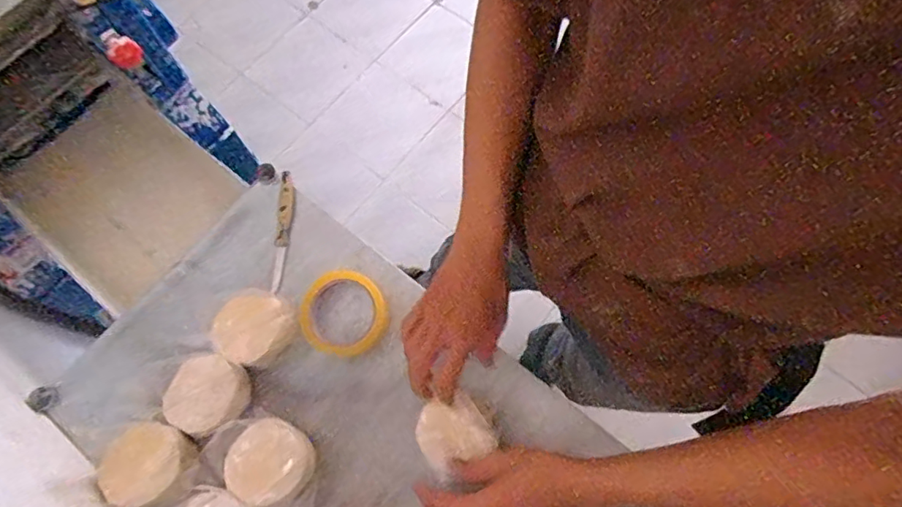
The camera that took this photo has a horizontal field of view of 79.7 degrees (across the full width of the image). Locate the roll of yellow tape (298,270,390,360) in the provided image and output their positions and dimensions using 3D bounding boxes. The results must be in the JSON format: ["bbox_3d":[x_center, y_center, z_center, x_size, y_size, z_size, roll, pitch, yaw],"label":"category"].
[{"bbox_3d":[-0.128,0.071,0.641,0.100,0.024,0.098,0,71,1],"label":"roll of yellow tape"}]

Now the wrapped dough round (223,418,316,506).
[{"bbox_3d":[-0.193,0.226,0.582,0.080,0.042,0.082,0,71,1],"label":"wrapped dough round"}]

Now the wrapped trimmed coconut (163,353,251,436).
[{"bbox_3d":[-0.267,0.157,0.602,0.079,0.045,0.082,0,71,1],"label":"wrapped trimmed coconut"}]

